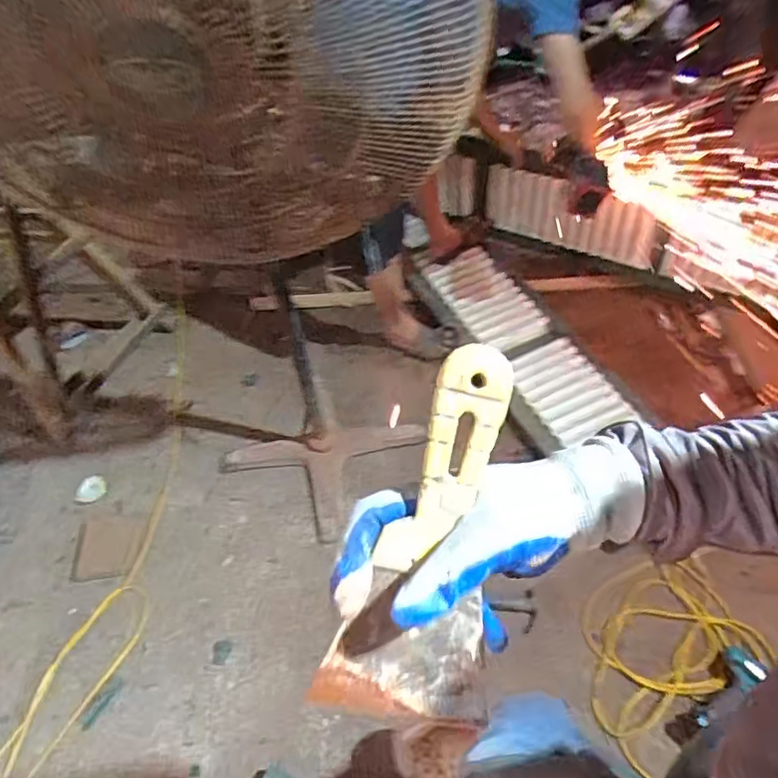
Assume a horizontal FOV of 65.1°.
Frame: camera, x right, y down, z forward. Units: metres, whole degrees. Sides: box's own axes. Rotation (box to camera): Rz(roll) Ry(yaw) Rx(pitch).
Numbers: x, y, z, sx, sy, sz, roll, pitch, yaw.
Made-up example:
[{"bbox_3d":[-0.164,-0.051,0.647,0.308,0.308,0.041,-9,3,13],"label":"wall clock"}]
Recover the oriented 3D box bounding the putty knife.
[{"bbox_3d":[0.021,0.076,0.318,0.075,0.031,0.198,12,93,14],"label":"putty knife"}]

